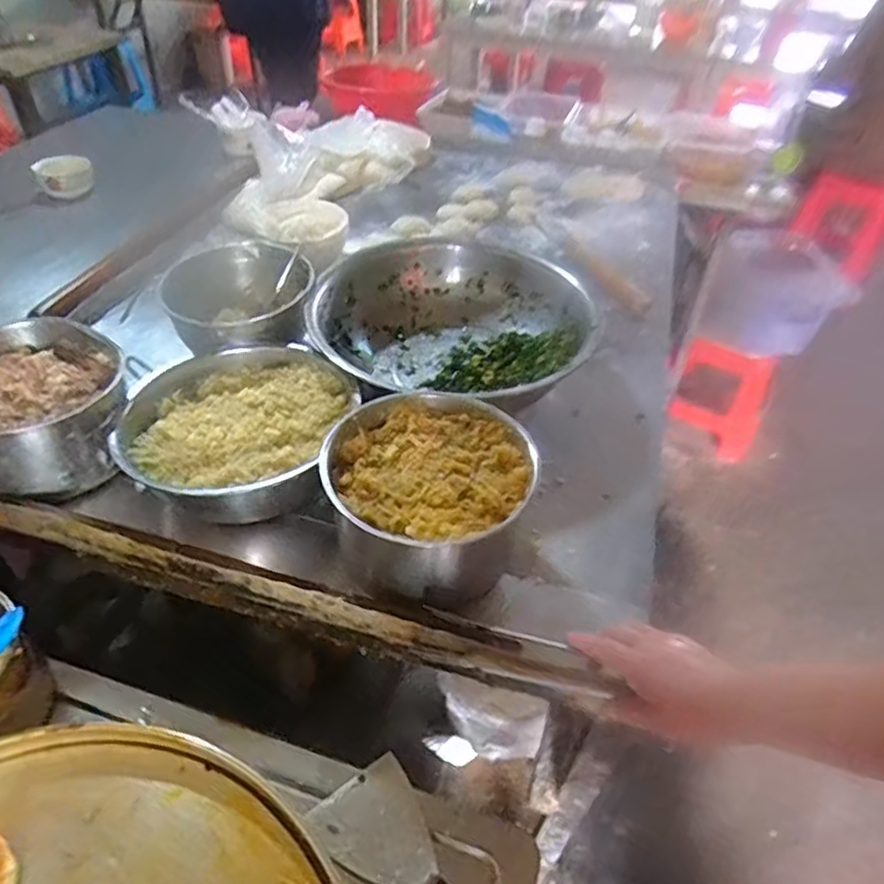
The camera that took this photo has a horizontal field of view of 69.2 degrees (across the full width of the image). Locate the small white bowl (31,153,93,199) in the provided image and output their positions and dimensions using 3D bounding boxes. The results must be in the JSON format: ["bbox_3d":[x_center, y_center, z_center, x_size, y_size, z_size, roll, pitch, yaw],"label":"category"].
[{"bbox_3d":[-0.764,-0.538,1.296,0.108,0.067,0.110,-21,48,-24],"label":"small white bowl"}]

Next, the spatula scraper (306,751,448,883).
[{"bbox_3d":[-0.021,0.366,0.536,0.086,0.019,0.202,-29,52,-30],"label":"spatula scraper"}]

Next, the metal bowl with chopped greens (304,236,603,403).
[{"bbox_3d":[0.015,-0.151,0.905,0.363,0.122,0.341,2,43,-2],"label":"metal bowl with chopped greens"}]

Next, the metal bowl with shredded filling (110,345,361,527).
[{"bbox_3d":[-0.237,-0.005,0.752,0.258,0.106,0.248,2,43,-2],"label":"metal bowl with shredded filling"}]

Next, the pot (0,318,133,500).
[{"bbox_3d":[-0.472,-0.044,0.742,0.199,0.108,0.203,2,43,-2],"label":"pot"}]

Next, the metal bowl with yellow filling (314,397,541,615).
[{"bbox_3d":[-0.016,0.061,0.671,0.203,0.118,0.206,2,43,-2],"label":"metal bowl with yellow filling"}]

